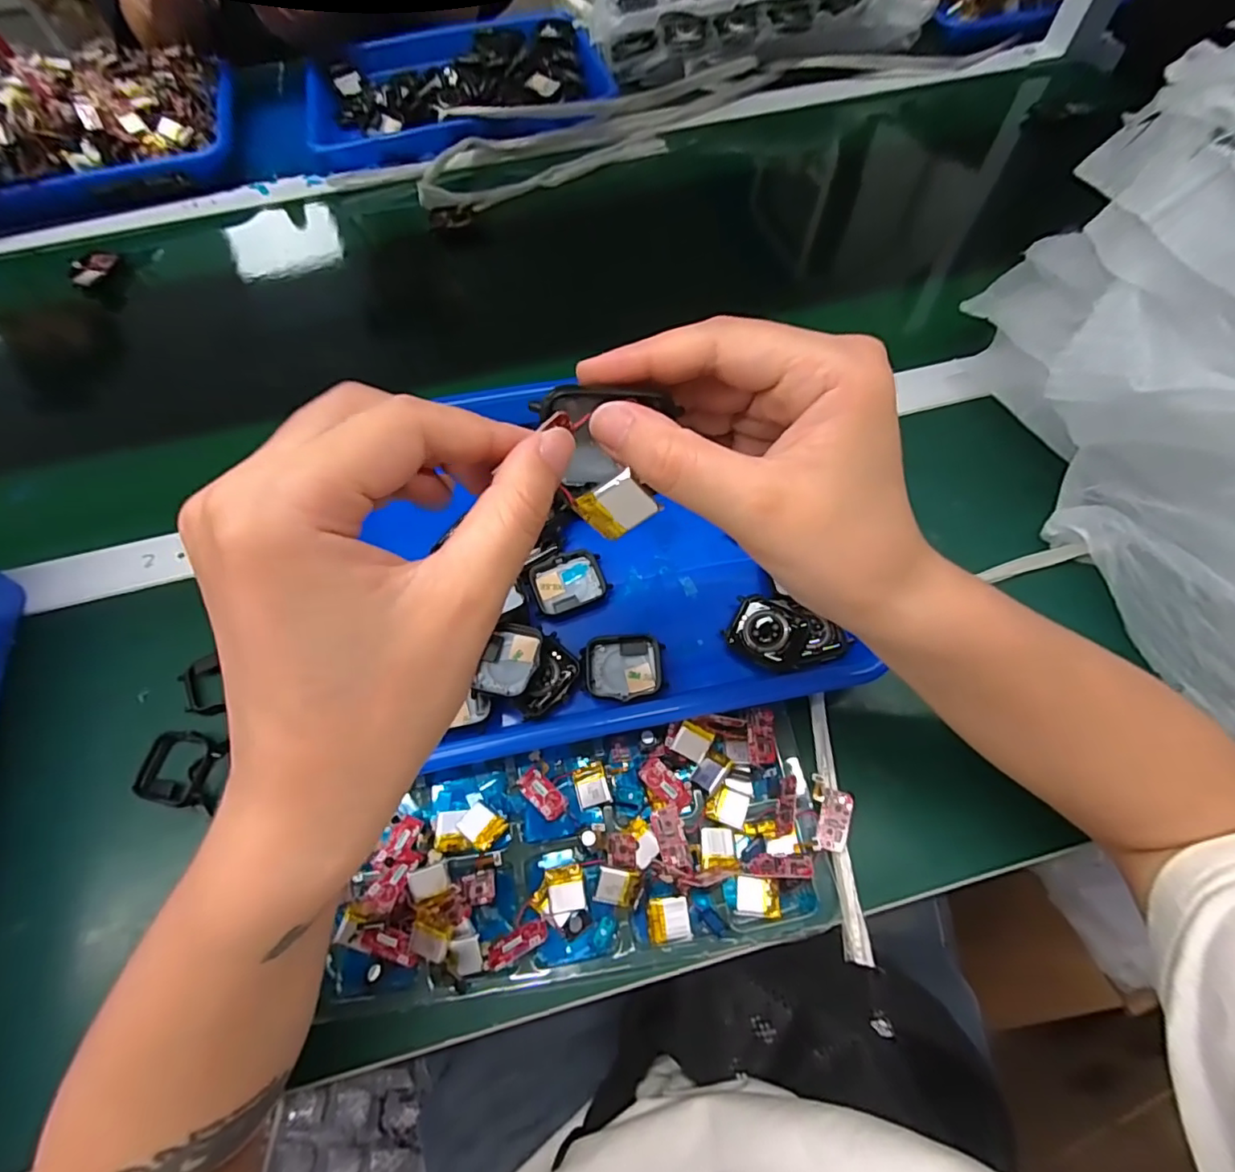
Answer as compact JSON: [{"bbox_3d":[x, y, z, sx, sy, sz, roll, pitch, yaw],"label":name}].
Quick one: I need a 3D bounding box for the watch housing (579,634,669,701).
[{"bbox_3d":[0.004,0.046,0.320,0.044,0.013,0.035,-4,63,0],"label":"watch housing"}]

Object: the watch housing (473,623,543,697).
[{"bbox_3d":[-0.057,0.042,0.315,0.031,0.017,0.042,10,64,7],"label":"watch housing"}]

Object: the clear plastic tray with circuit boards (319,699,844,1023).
[{"bbox_3d":[-0.014,0.134,0.289,0.248,0.022,0.106,-9,63,-3],"label":"clear plastic tray with circuit boards"}]

